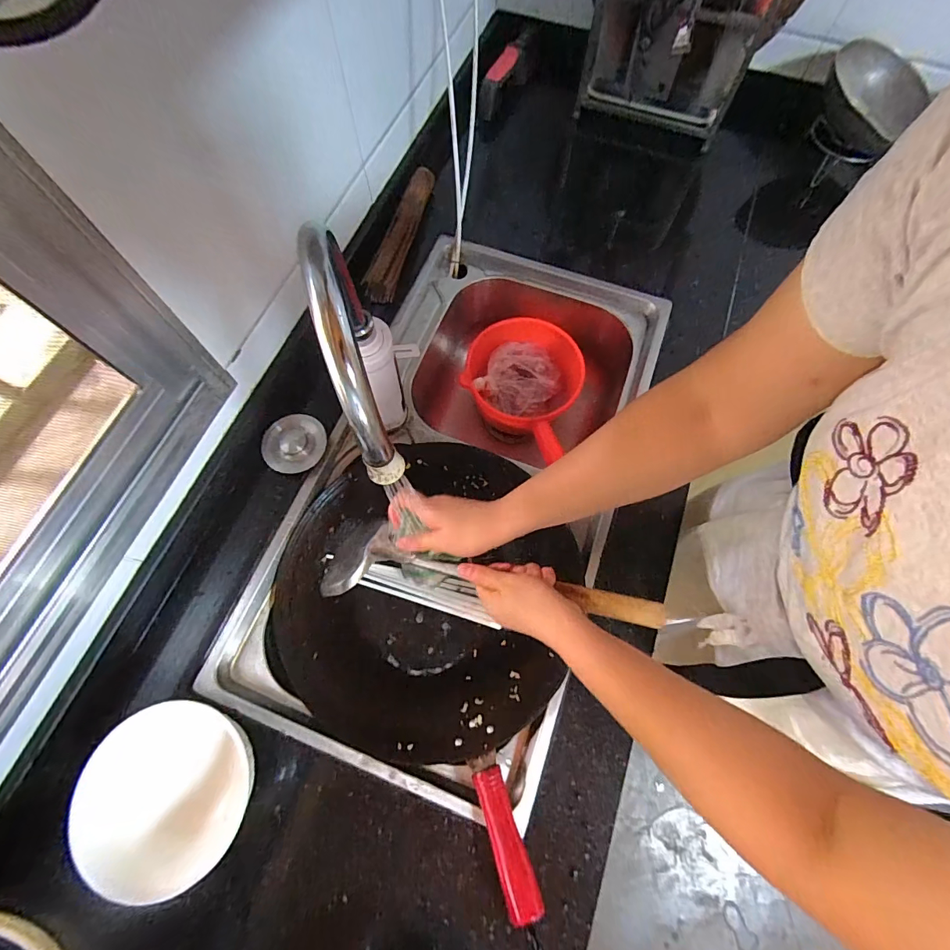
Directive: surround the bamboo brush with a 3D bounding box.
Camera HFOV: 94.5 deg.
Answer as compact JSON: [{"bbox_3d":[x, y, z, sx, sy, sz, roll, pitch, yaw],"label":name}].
[{"bbox_3d":[-0.114,-0.396,0.708,0.043,0.037,0.273,14,70,4],"label":"bamboo brush"}]

